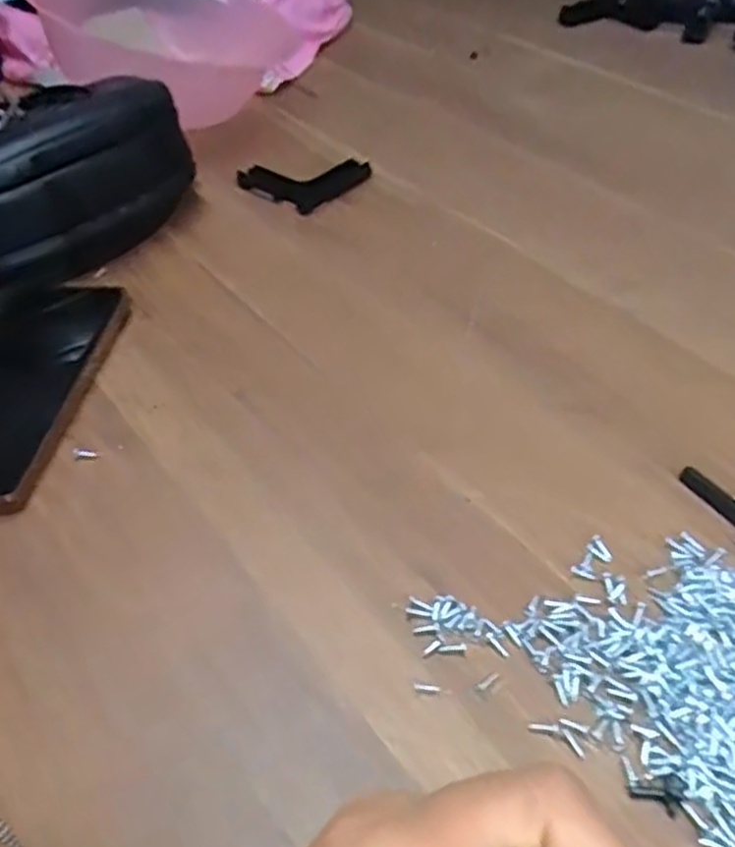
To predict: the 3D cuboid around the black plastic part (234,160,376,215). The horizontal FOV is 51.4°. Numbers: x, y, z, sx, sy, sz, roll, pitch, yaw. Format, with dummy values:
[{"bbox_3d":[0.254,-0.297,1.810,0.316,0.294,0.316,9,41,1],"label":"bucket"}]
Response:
[{"bbox_3d":[-0.045,-0.175,0.555,0.095,0.017,0.038,-7,45,-2],"label":"black plastic part"}]

